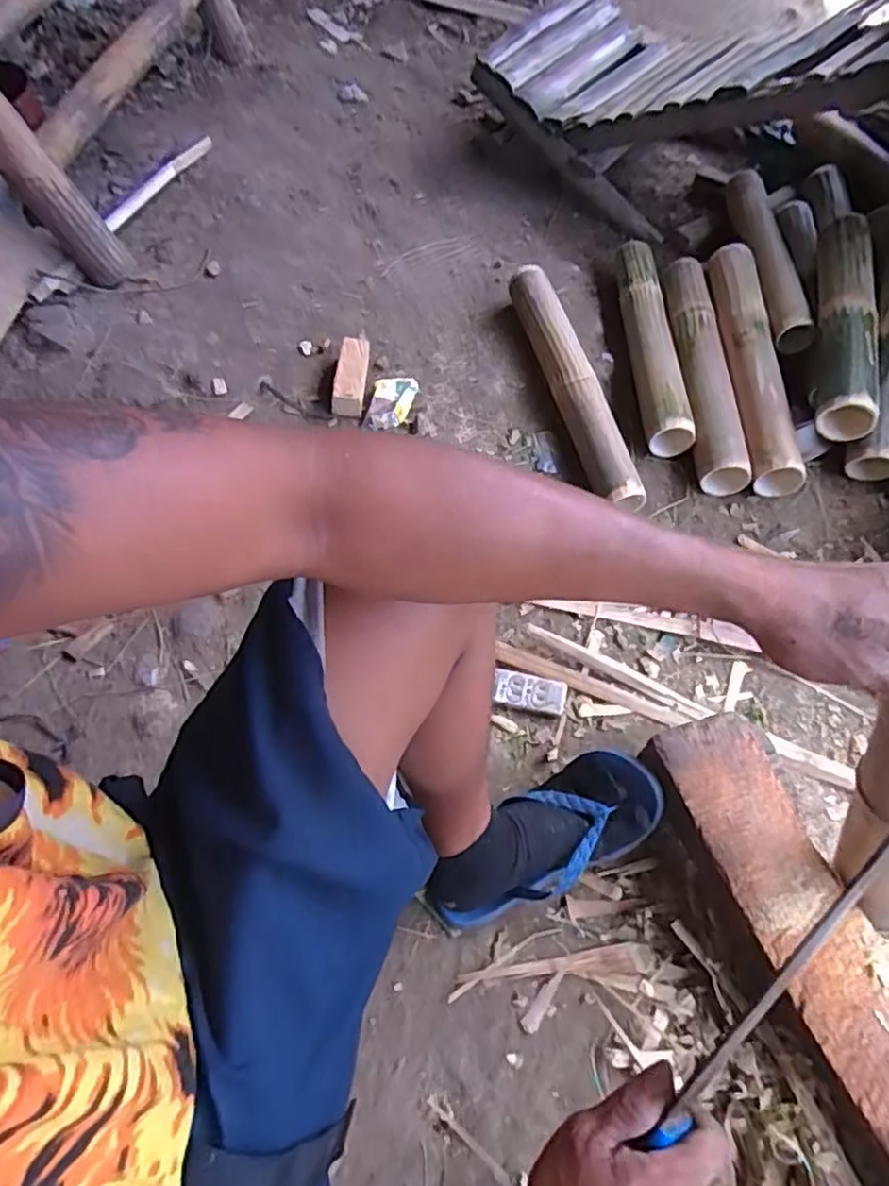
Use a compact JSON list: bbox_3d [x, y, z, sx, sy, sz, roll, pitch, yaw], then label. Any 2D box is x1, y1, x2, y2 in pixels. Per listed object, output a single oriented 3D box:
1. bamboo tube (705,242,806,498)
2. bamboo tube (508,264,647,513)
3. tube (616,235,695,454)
[{"bbox_3d":[0.484,-0.382,1.073,0.080,0.076,0.505,1,61,2],"label":"bamboo tube"},{"bbox_3d":[0.191,-0.337,1.033,0.071,0.054,0.451,-14,61,-6],"label":"bamboo tube"},{"bbox_3d":[0.341,-0.436,1.124,0.072,0.079,0.504,1,61,2],"label":"tube"}]

